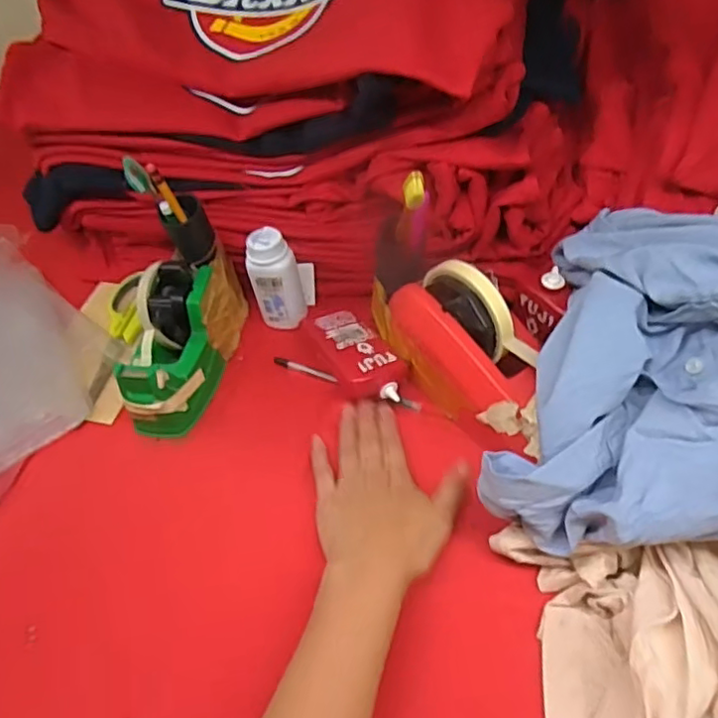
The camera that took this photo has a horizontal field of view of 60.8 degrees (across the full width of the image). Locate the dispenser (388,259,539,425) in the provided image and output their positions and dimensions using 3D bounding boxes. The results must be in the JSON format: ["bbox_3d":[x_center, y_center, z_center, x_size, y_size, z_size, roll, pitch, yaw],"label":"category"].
[{"bbox_3d":[0.080,-0.014,0.488,0.052,0.112,0.140,-29,50,-20],"label":"dispenser"}]

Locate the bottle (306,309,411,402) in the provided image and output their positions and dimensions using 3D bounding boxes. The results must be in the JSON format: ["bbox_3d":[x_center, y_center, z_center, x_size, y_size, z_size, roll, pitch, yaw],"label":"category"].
[{"bbox_3d":[0.001,-0.001,0.538,0.060,0.029,0.109,-21,48,-14],"label":"bottle"}]

